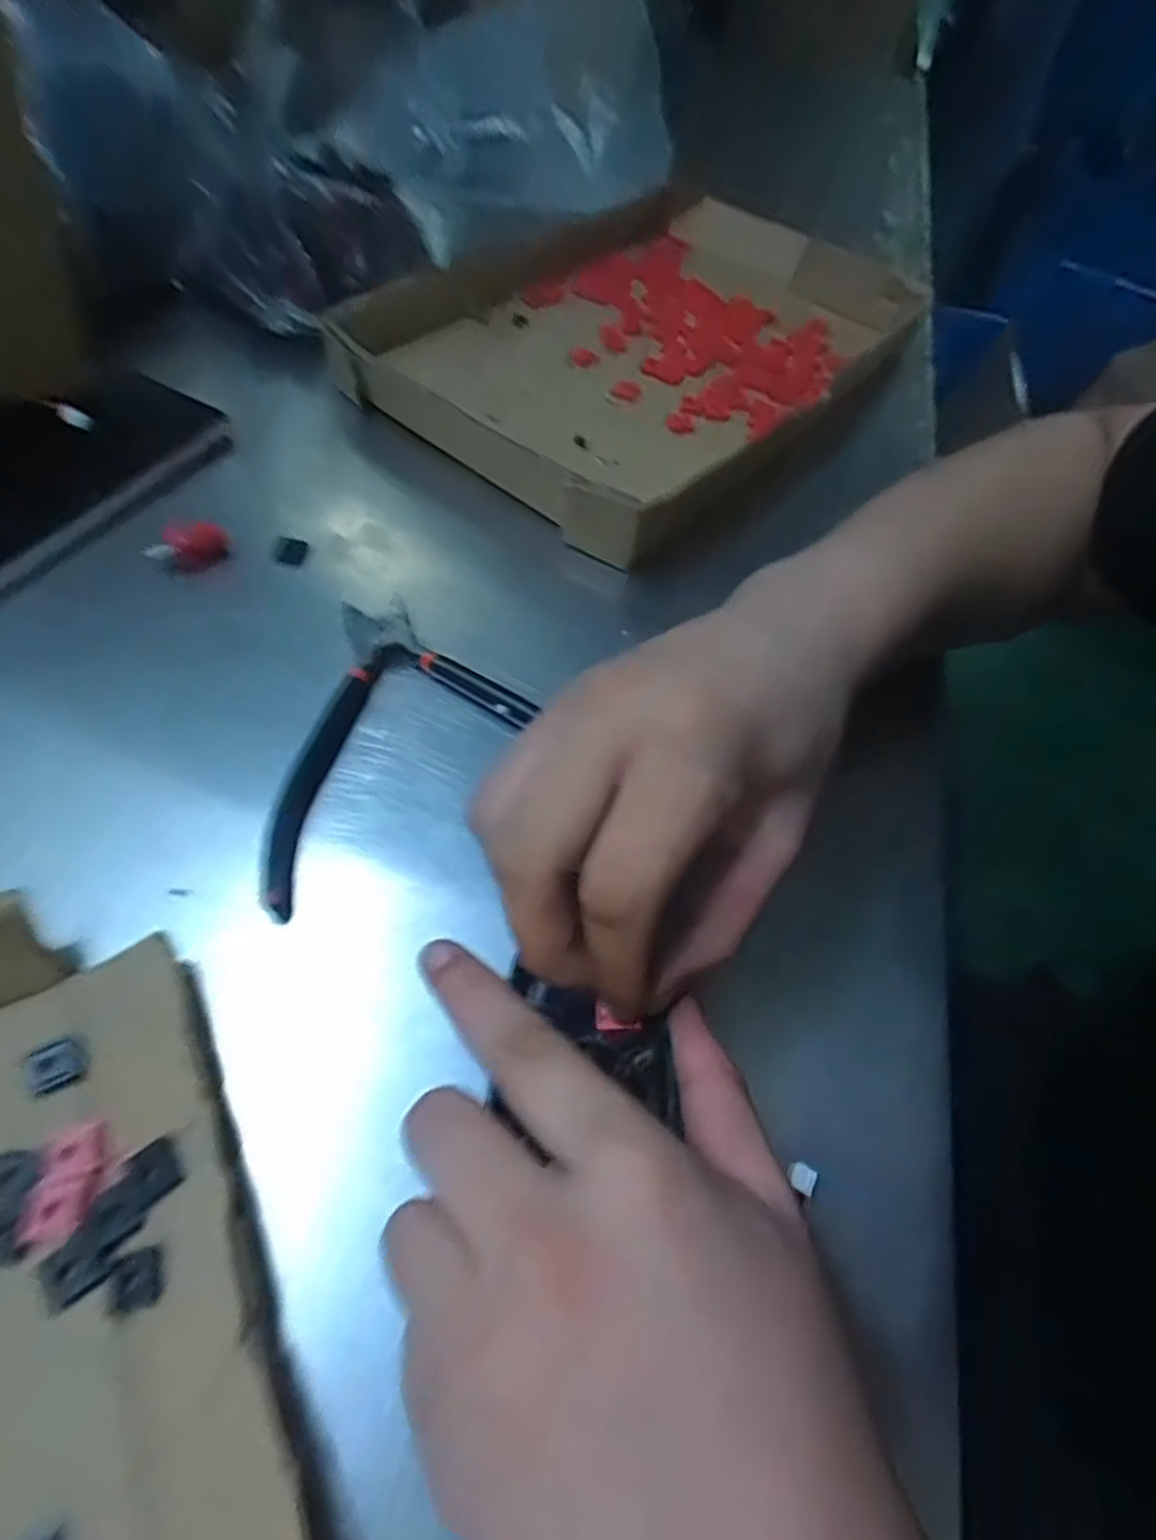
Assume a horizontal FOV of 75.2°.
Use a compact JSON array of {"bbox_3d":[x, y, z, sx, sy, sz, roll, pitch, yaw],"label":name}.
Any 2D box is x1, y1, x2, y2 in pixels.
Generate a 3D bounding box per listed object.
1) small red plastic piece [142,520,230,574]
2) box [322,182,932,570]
[{"bbox_3d":[-0.177,-0.101,0.341,0.033,0.018,0.015,-22,61,-18],"label":"small red plastic piece"},{"bbox_3d":[0.035,-0.262,0.450,0.249,0.041,0.307,36,61,18],"label":"box"}]

